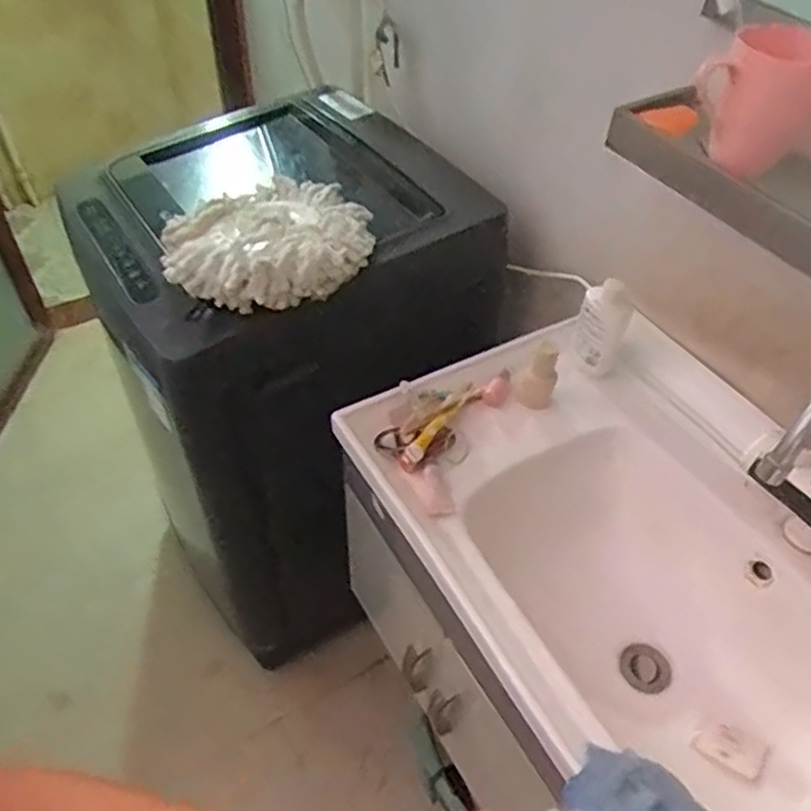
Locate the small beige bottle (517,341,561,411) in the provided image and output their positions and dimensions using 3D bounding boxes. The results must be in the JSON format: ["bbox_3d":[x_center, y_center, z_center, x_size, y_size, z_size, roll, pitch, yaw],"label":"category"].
[{"bbox_3d":[0.176,-0.043,0.905,0.046,0.112,0.045,14,49,11],"label":"small beige bottle"}]

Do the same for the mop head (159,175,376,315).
[{"bbox_3d":[-0.197,-0.242,0.995,0.296,0.071,0.261,-24,53,-22],"label":"mop head"}]

